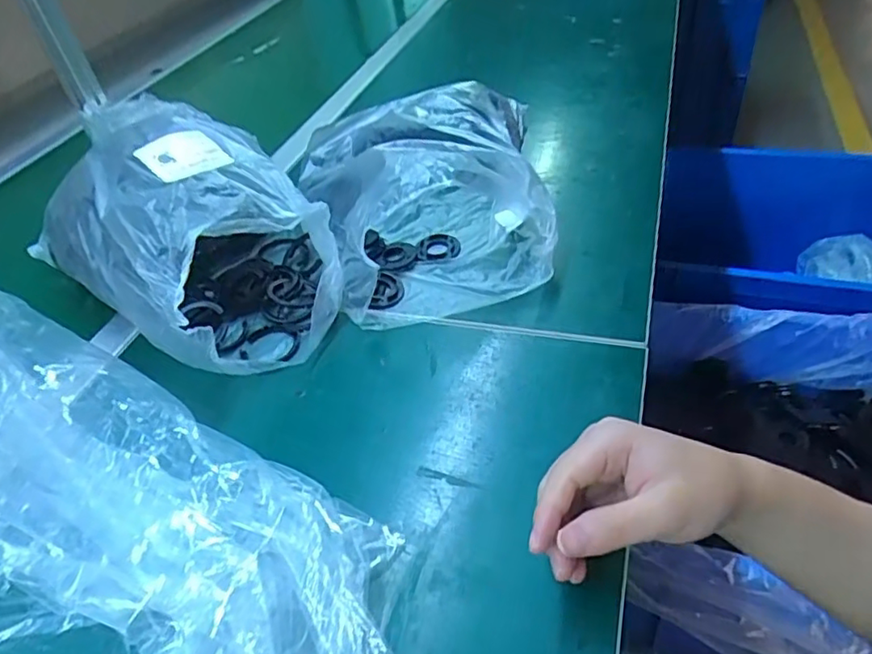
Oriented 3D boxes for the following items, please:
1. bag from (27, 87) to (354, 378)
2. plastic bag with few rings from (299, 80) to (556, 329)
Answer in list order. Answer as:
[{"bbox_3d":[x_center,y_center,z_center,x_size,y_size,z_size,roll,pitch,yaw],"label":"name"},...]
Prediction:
[{"bbox_3d":[-0.215,-0.087,0.538,0.284,0.136,0.182,27,53,32],"label":"bag"},{"bbox_3d":[-0.007,-0.153,0.604,0.255,0.111,0.298,-11,43,-2],"label":"plastic bag with few rings"}]

